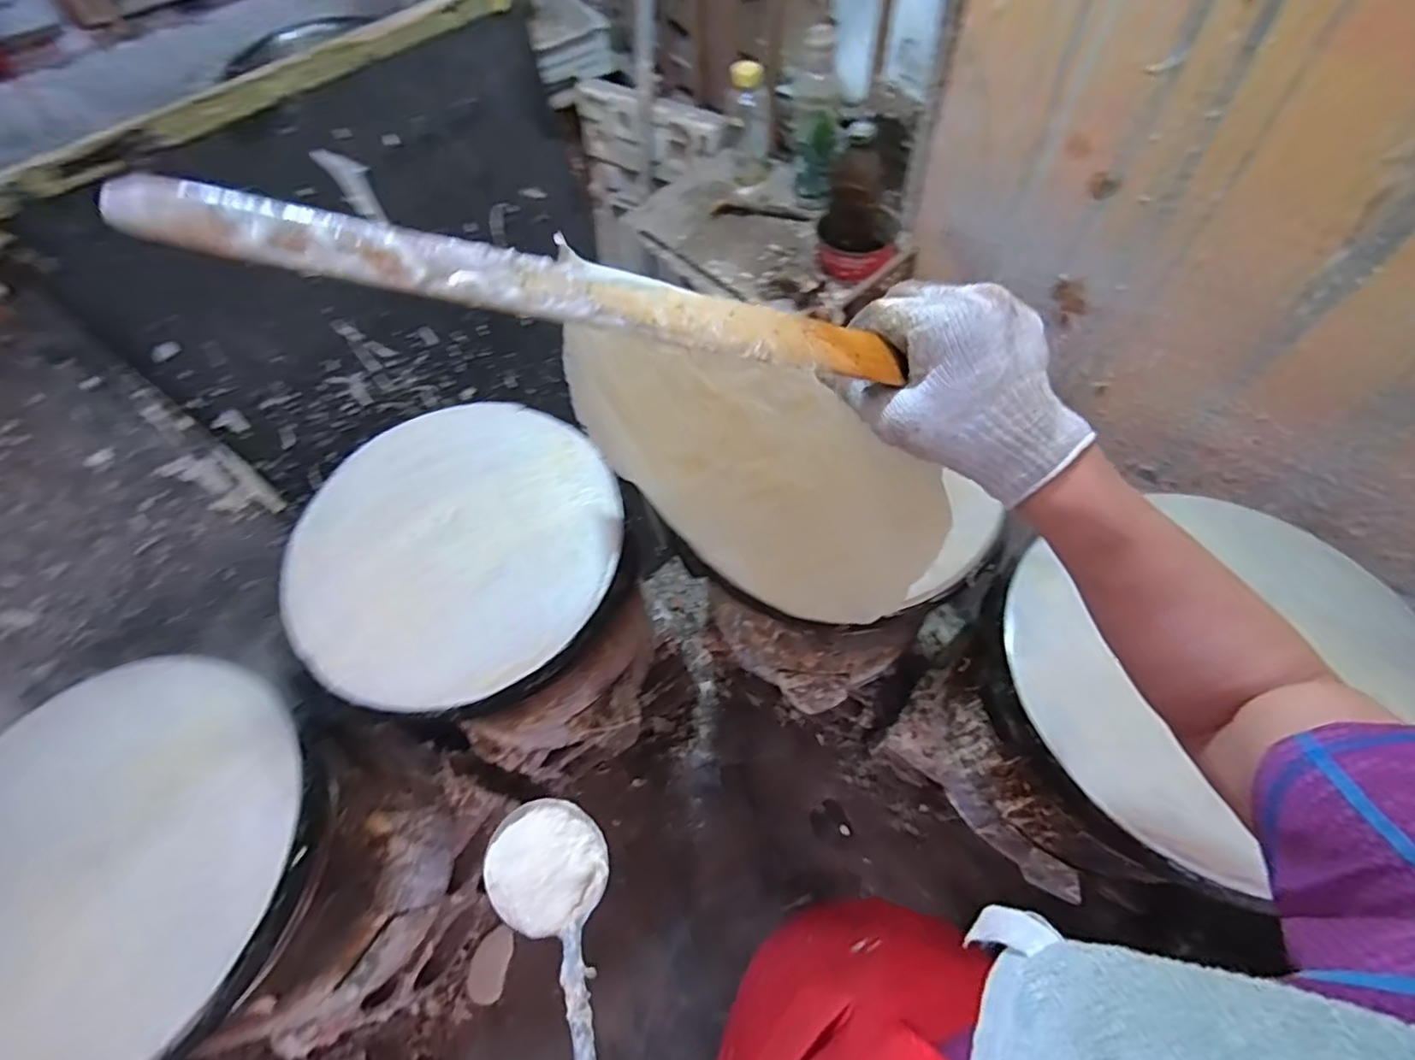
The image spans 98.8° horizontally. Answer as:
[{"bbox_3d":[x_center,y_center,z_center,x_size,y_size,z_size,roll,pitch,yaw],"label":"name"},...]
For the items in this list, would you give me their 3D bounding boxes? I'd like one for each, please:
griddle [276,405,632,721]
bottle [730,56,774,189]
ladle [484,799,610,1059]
[{"bbox_3d":[-0.296,0.014,0.709,0.387,0.047,0.368,-1,60,2],"label":"griddle"},{"bbox_3d":[0.073,-0.668,1.009,0.071,0.171,0.060,-1,60,3],"label":"bottle"},{"bbox_3d":[-0.084,0.334,0.387,0.089,0.046,0.335,-22,38,-9],"label":"ladle"}]

